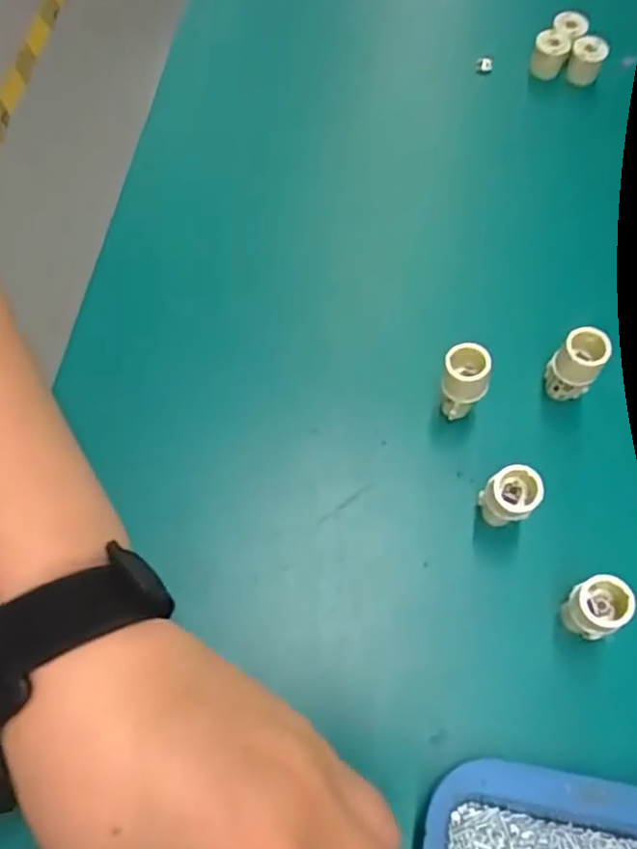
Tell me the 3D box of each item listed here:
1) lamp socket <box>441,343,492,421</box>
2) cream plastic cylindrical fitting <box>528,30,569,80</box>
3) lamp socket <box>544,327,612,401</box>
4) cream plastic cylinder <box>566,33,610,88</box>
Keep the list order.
[{"bbox_3d":[0.065,-0.018,0.303,0.019,0.041,0.019,7,55,11],"label":"lamp socket"},{"bbox_3d":[0.138,-0.222,0.407,0.020,0.022,0.020,22,67,6],"label":"cream plastic cylindrical fitting"},{"bbox_3d":[0.115,-0.026,0.308,0.017,0.040,0.017,5,66,-1],"label":"lamp socket"},{"bbox_3d":[0.160,-0.219,0.407,0.020,0.022,0.020,26,67,8],"label":"cream plastic cylinder"}]

